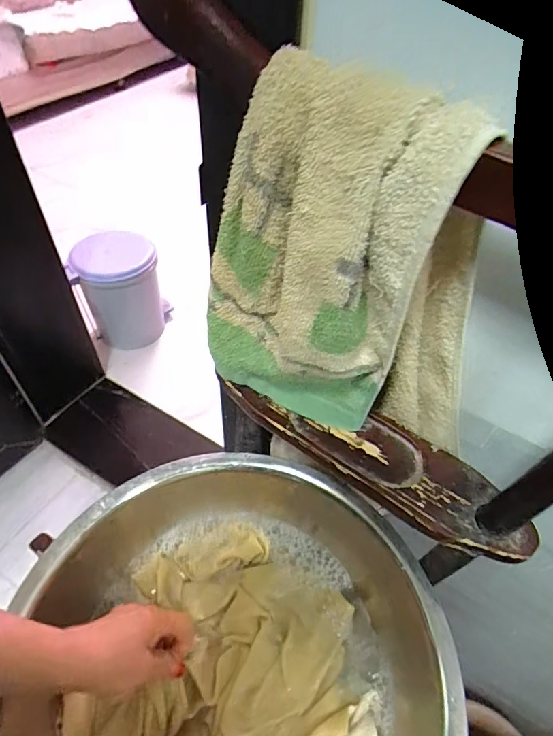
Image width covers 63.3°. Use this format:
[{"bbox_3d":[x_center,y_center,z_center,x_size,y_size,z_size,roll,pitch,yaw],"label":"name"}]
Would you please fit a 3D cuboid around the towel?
[{"bbox_3d":[0.049,-0.045,0.305,0.202,0.250,0.075,21,52,14],"label":"towel"}]

